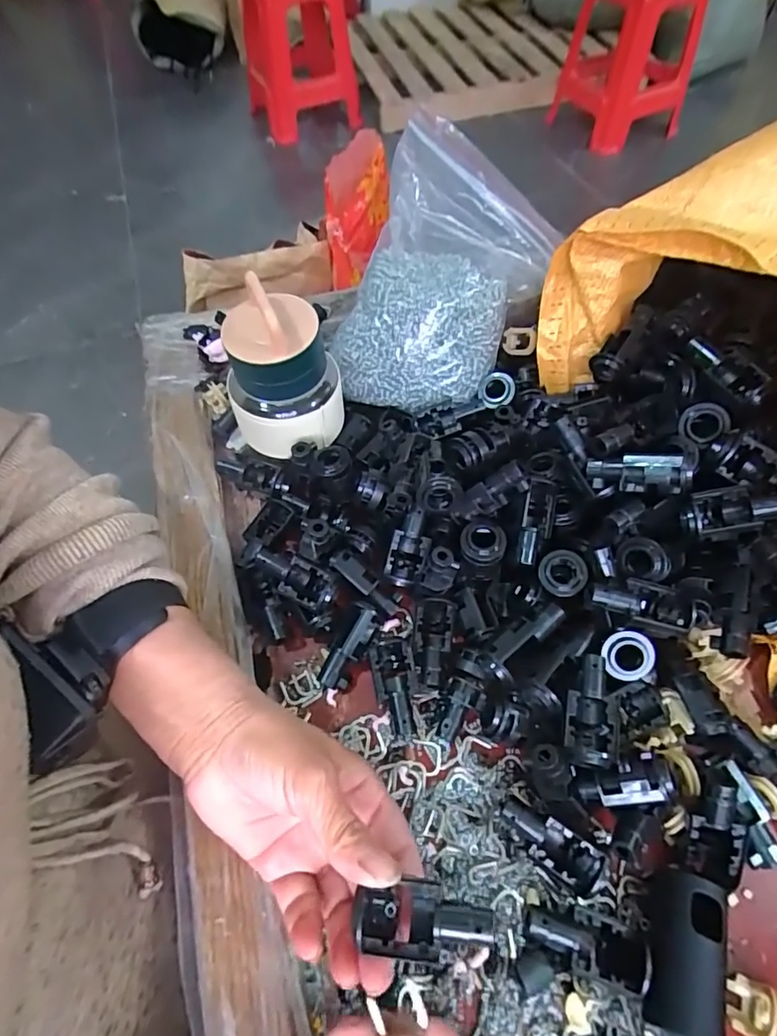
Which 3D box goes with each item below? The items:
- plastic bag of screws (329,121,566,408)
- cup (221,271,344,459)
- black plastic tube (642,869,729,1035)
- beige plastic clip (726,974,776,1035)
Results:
[{"bbox_3d":[0.036,-0.173,0.386,0.124,0.114,0.157,24,62,16],"label":"plastic bag of screws"},{"bbox_3d":[-0.070,-0.092,0.352,0.075,0.115,0.062,-14,59,-6],"label":"cup"},{"bbox_3d":[0.131,0.197,0.239,0.029,0.034,0.061,16,60,12],"label":"black plastic tube"},{"bbox_3d":[0.165,0.221,0.235,0.015,0.019,0.022,18,59,9],"label":"beige plastic clip"}]

